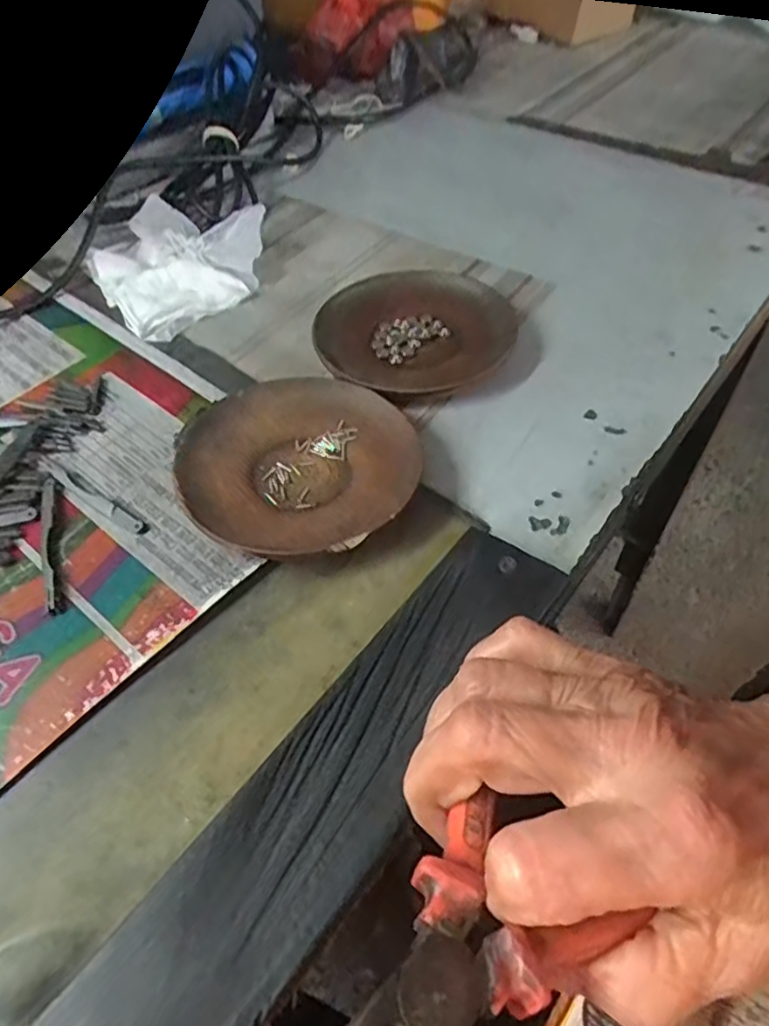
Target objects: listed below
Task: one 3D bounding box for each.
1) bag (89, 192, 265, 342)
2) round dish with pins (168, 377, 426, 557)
[{"bbox_3d":[-0.144,-0.175,0.439,0.119,0.030,0.117,36,60,27],"label":"bag"},{"bbox_3d":[-0.041,-0.024,0.316,0.114,0.019,0.110,-1,51,2],"label":"round dish with pins"}]

